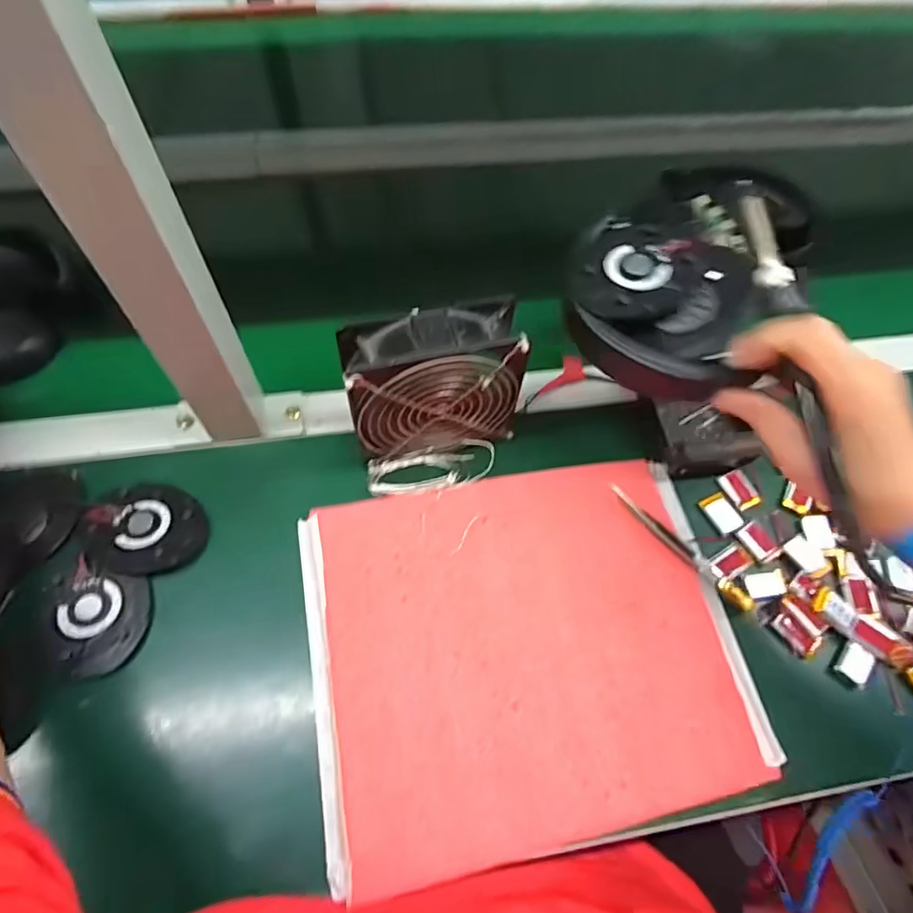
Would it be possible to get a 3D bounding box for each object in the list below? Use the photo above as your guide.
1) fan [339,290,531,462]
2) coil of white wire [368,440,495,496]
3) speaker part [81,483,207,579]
[{"bbox_3d":[-0.017,-0.048,0.383,0.128,0.114,0.050,-12,62,-10],"label":"fan"},{"bbox_3d":[-0.019,0.007,0.413,0.096,0.017,0.036,-5,61,-6],"label":"coil of white wire"},{"bbox_3d":[-0.221,0.049,0.380,0.081,0.008,0.066,4,60,-1],"label":"speaker part"}]

